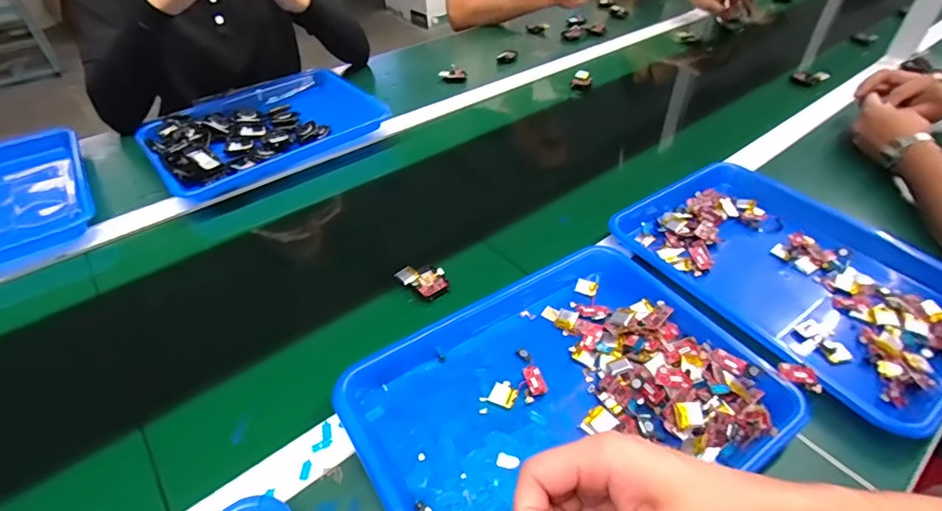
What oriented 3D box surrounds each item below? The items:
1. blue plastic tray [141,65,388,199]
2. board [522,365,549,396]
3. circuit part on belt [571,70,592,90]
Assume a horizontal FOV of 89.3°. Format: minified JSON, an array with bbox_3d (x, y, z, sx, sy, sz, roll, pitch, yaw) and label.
[{"bbox_3d":[-0.344,-0.217,0.785,0.344,0.040,0.258,-31,51,-28],"label":"blue plastic tray"},{"bbox_3d":[0.058,0.113,0.435,0.016,0.004,0.033,-11,44,-11],"label":"board"},{"bbox_3d":[0.221,-0.349,0.951,0.038,0.022,0.051,9,44,10],"label":"circuit part on belt"}]

